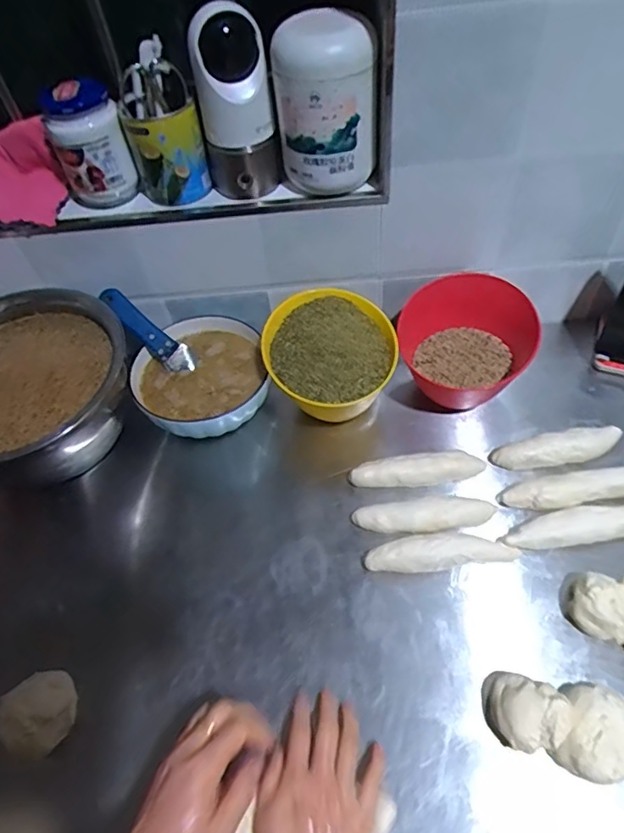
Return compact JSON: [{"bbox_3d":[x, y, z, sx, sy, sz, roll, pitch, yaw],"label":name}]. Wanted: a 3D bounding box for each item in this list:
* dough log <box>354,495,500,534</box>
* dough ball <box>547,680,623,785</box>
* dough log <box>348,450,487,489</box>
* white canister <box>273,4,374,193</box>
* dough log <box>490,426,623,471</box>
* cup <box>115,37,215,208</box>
[{"bbox_3d":[0.126,0.112,0.601,0.153,0.037,0.032,-3,54,4],"label":"dough log"},{"bbox_3d":[0.247,0.273,0.467,0.066,0.040,0.075,11,56,13],"label":"dough ball"},{"bbox_3d":[0.126,0.067,0.643,0.156,0.036,0.049,-8,54,0],"label":"dough log"},{"bbox_3d":[0.011,-0.330,0.581,0.084,0.160,0.085,-25,56,-12],"label":"white canister"},{"bbox_3d":[0.290,0.039,0.636,0.143,0.039,0.032,-7,54,1],"label":"dough log"},{"bbox_3d":[-0.171,-0.323,0.610,0.080,0.132,0.088,-21,55,-9],"label":"cup"}]

